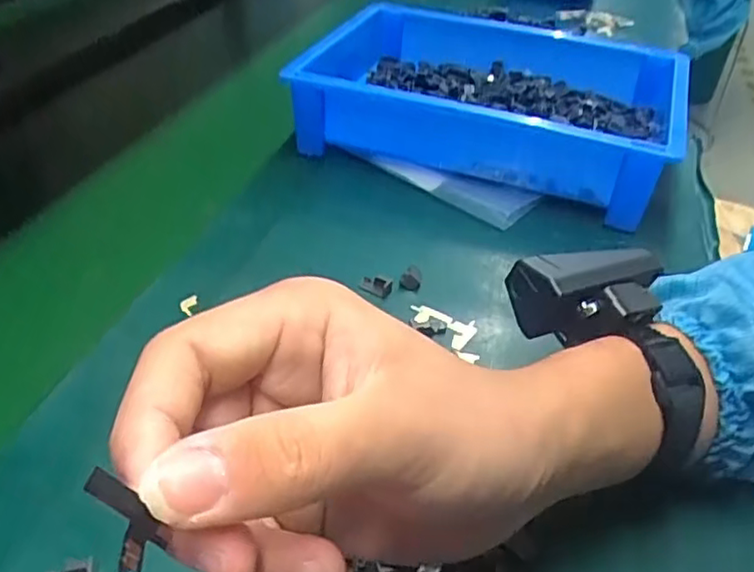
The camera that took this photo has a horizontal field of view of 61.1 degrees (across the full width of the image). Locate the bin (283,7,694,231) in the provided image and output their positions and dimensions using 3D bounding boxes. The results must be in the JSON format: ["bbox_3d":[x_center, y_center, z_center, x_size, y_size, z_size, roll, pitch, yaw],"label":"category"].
[{"bbox_3d":[0.109,-0.166,0.565,0.289,0.081,0.225,16,42,18],"label":"bin"}]

